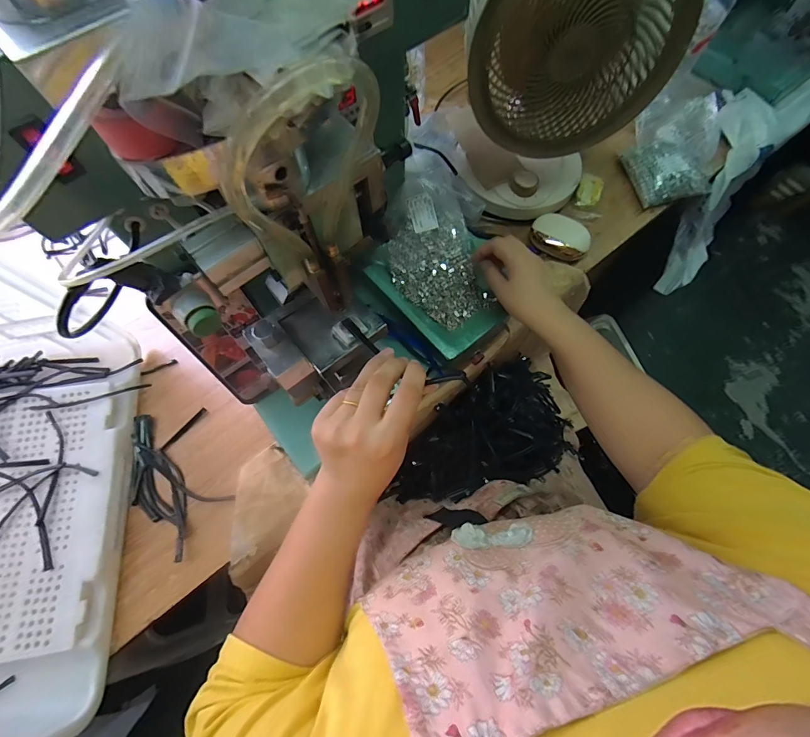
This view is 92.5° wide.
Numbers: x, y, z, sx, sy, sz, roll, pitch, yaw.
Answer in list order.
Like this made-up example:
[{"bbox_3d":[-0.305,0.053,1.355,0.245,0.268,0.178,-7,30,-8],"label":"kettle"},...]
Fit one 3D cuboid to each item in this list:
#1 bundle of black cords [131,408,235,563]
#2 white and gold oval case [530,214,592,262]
[{"bbox_3d":[-0.280,0.132,0.473,0.100,0.014,0.181,-23,70,-9],"label":"bundle of black cords"},{"bbox_3d":[0.233,-0.198,0.581,0.084,0.025,0.054,28,71,11],"label":"white and gold oval case"}]

